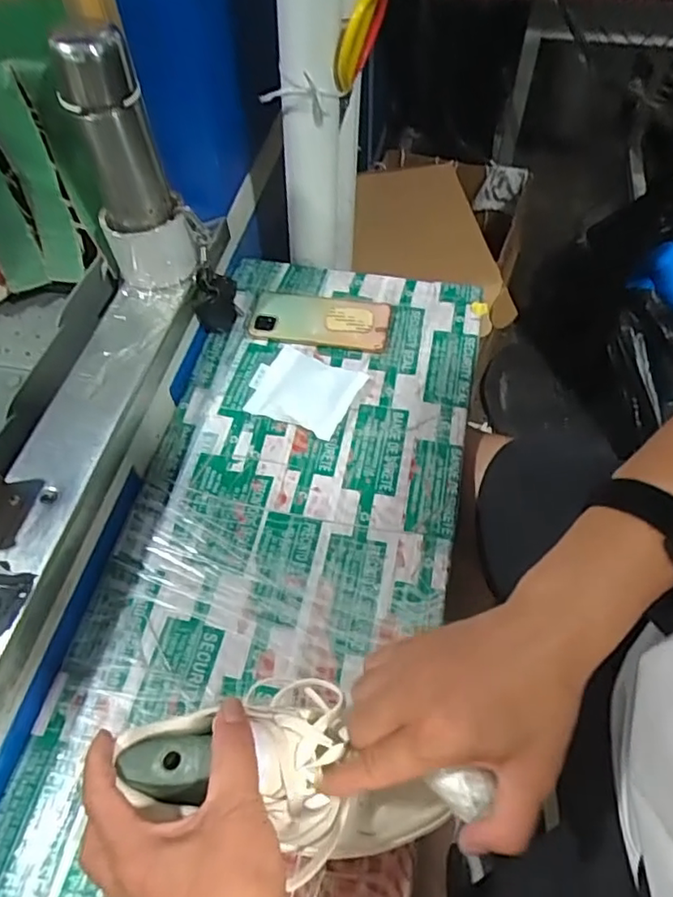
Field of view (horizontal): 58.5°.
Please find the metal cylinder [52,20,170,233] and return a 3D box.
[{"bbox_3d":[-0.211,-0.300,0.569,0.070,0.163,0.068,-19,58,-10],"label":"metal cylinder"}]

